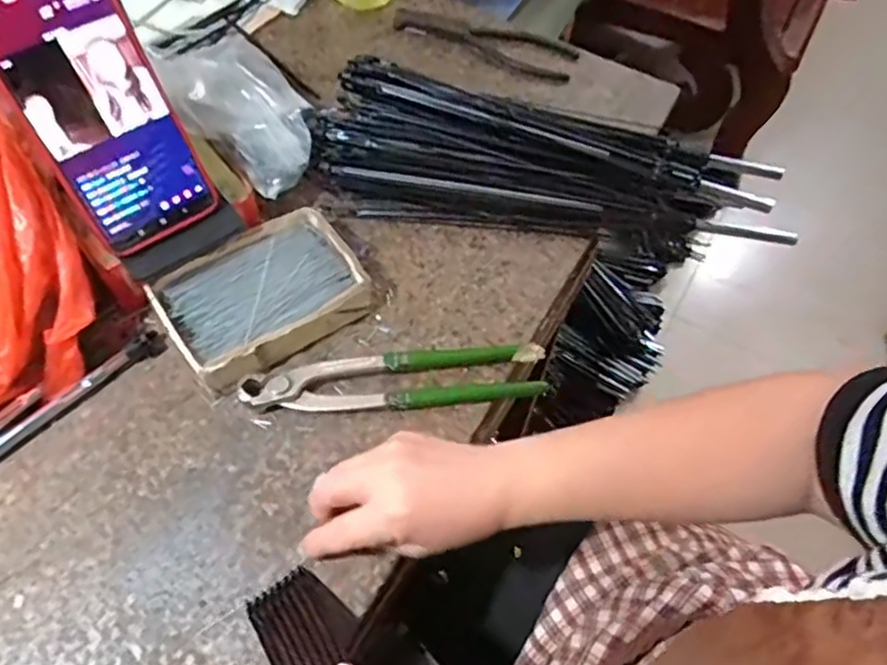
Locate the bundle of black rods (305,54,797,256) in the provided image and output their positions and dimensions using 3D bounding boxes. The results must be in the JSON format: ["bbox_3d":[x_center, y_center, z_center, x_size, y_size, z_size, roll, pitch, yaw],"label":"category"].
[{"bbox_3d":[0.085,-0.138,0.537,0.376,0.052,0.124,8,60,4],"label":"bundle of black rods"}]

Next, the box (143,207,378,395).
[{"bbox_3d":[-0.121,-0.022,0.465,0.129,0.039,0.092,-33,65,-18],"label":"box"}]

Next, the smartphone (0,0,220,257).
[{"bbox_3d":[-0.201,-0.130,0.393,0.079,0.163,0.010,-33,36,-18],"label":"smartphone"}]

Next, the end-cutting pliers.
[{"bbox_3d":[-0.031,0.031,0.449,0.197,0.022,0.040,-3,60,-2],"label":"end-cutting pliers"}]

